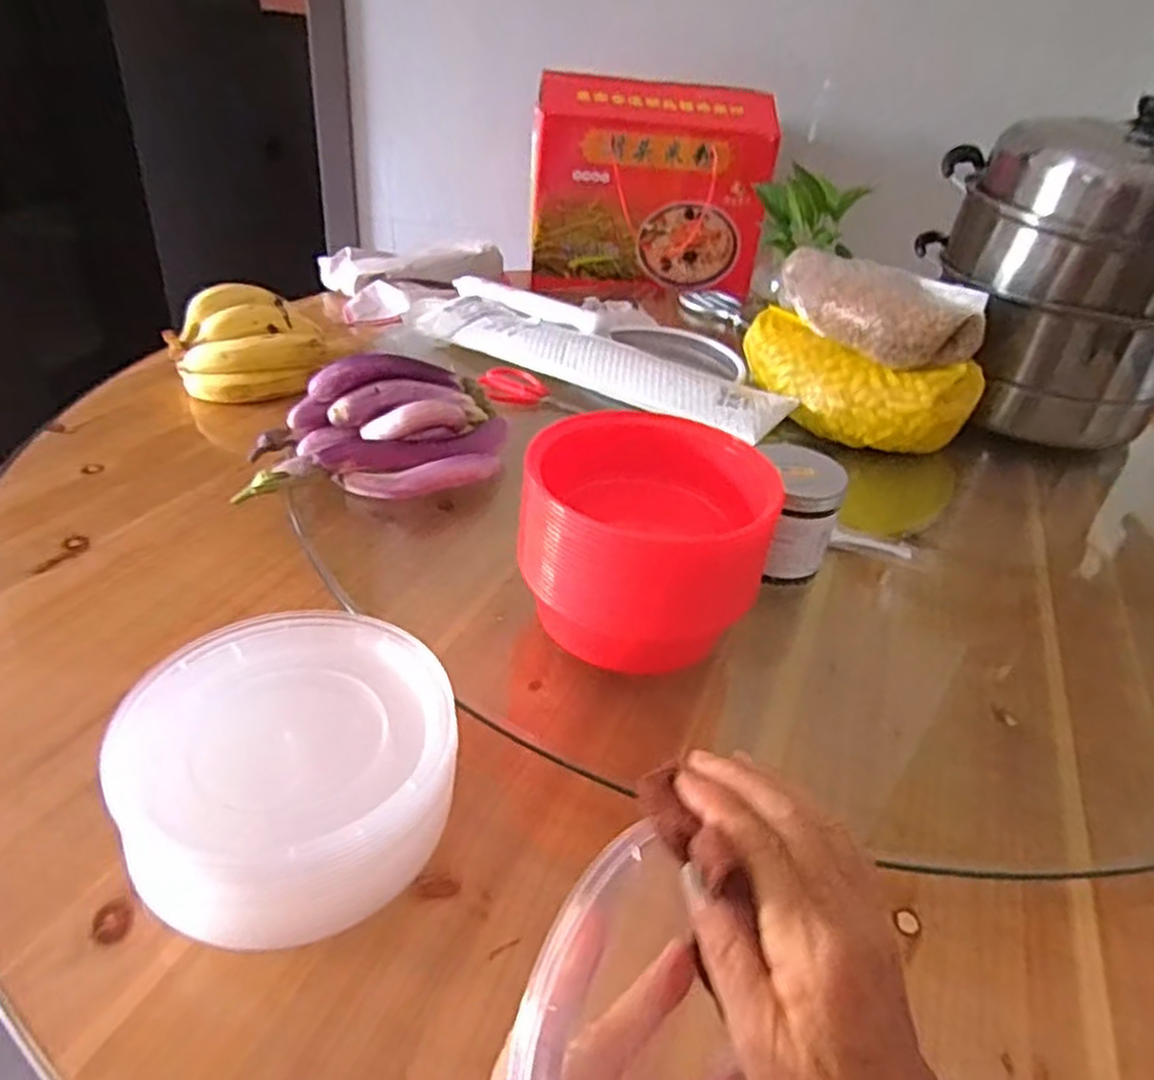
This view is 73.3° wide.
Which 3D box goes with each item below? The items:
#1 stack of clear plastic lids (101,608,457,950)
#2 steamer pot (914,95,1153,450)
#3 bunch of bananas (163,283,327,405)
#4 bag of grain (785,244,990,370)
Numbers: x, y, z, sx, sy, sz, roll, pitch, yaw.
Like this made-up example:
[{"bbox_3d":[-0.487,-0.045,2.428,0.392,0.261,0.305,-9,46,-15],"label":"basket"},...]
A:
[{"bbox_3d":[-0.160,0.131,0.436,0.178,0.080,0.176,8,35,4],"label":"stack of clear plastic lids"},{"bbox_3d":[0.584,-0.309,0.929,0.269,0.317,0.292,5,34,-2],"label":"steamer pot"},{"bbox_3d":[-0.384,-0.233,0.907,0.171,0.088,0.147,-11,38,-22],"label":"bunch of bananas"},{"bbox_3d":[0.308,-0.262,0.848,0.102,0.072,0.264,-14,39,-27],"label":"bag of grain"}]

